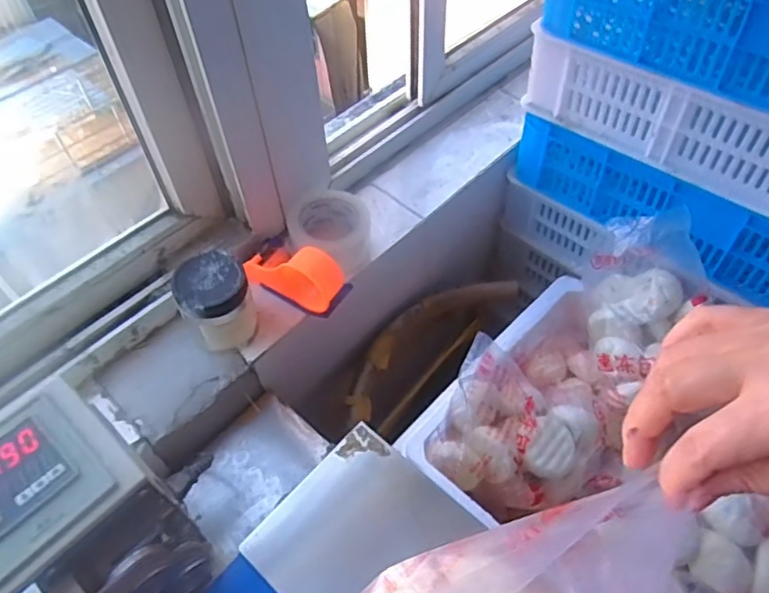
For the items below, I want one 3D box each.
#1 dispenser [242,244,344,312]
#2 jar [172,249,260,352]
[{"bbox_3d":[-0.113,-0.030,0.748,0.131,0.080,0.048,25,58,19],"label":"dispenser"},{"bbox_3d":[-0.197,0.011,0.704,0.079,0.107,0.074,-1,54,1],"label":"jar"}]

